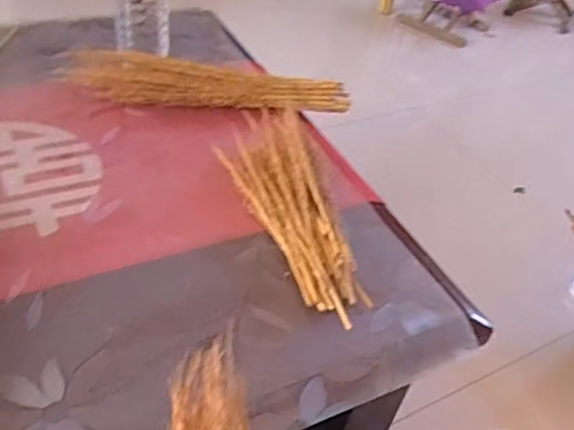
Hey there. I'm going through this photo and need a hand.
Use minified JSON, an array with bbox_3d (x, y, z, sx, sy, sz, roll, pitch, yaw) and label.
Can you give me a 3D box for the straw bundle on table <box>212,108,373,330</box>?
[{"bbox_3d":[0.006,-0.008,0.561,0.096,0.045,0.277,-6,44,-17],"label":"straw bundle on table"}]

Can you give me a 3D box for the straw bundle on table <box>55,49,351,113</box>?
[{"bbox_3d":[-0.092,-0.158,0.700,0.342,0.052,0.053,4,42,-6],"label":"straw bundle on table"}]

